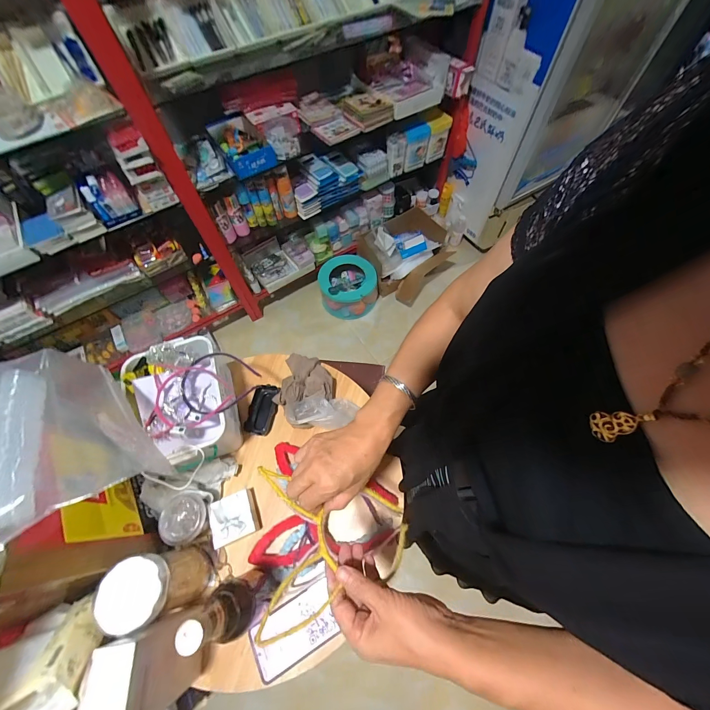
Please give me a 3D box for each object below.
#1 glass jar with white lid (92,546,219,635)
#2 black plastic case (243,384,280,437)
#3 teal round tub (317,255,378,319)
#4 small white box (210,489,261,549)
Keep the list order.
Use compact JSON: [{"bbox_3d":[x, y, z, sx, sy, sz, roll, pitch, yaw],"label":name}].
[{"bbox_3d":[-0.293,0.350,0.468,0.080,0.159,0.082,-1,62,2],"label":"glass jar with white lid"},{"bbox_3d":[-0.201,0.120,0.668,0.061,0.030,0.110,6,63,5],"label":"black plastic case"},{"bbox_3d":[-0.035,-0.351,1.562,0.283,0.193,0.269,-1,62,2],"label":"teal round tub"},{"bbox_3d":[-0.224,0.301,0.561,0.073,0.033,0.074,-23,64,-9],"label":"small white box"}]

